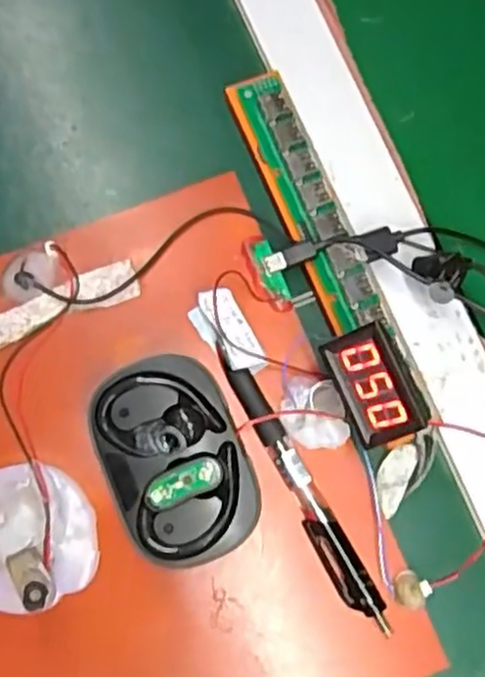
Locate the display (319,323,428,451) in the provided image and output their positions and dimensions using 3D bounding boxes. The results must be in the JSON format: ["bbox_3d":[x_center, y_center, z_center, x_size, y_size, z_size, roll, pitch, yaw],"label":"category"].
[{"bbox_3d":[0.056,0.019,0.305,0.030,0.017,0.047,-31,84,27],"label":"display"}]

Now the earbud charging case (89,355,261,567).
[{"bbox_3d":[-0.030,0.053,0.318,0.058,0.033,0.087,-23,81,-9],"label":"earbud charging case"}]

